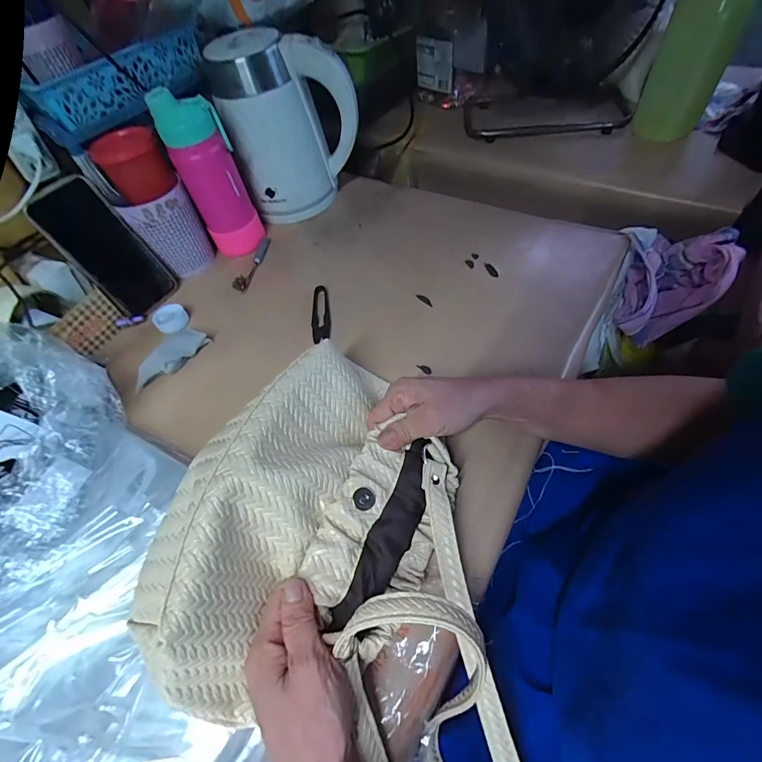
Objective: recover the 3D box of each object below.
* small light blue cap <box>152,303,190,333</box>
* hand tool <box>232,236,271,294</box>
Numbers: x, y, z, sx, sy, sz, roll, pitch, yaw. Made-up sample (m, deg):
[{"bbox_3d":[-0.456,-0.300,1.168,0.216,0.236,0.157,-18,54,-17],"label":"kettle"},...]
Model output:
[{"bbox_3d":[-0.285,-0.086,0.532,0.041,0.019,0.041,-4,56,5],"label":"small light blue cap"},{"bbox_3d":[-0.187,-0.178,0.584,0.019,0.021,0.120,10,55,12],"label":"hand tool"}]

